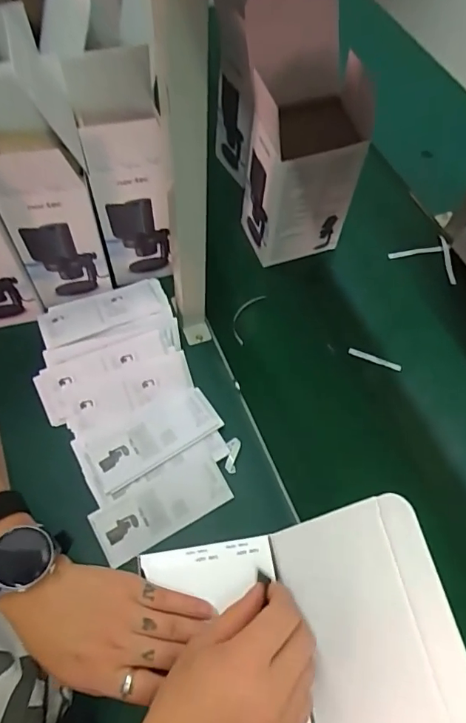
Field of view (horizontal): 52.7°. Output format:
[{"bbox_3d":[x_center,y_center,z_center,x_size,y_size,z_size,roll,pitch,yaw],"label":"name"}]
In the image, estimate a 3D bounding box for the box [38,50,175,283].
[{"bbox_3d":[-0.160,-0.280,0.713,0.121,0.282,0.176,-15,60,-9],"label":"box"}]

